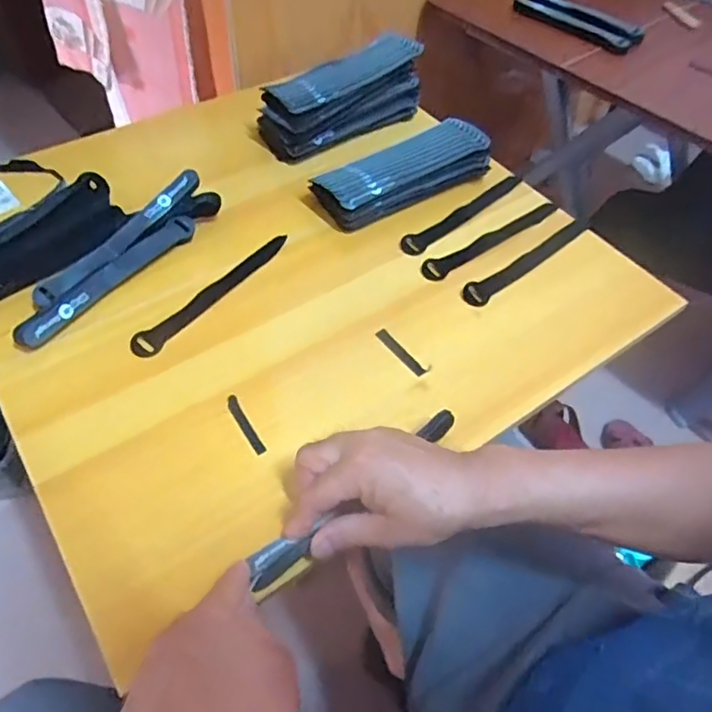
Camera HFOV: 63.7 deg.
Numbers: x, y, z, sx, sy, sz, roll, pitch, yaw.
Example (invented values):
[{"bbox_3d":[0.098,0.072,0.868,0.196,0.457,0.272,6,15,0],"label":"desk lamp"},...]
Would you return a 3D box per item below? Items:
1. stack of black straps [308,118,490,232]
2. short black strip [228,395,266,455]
[{"bbox_3d":[0.051,-0.208,0.644,0.204,0.044,0.075,-25,58,-20],"label":"stack of black straps"},{"bbox_3d":[-0.092,0.057,0.473,0.011,0.004,0.059,-25,63,-20],"label":"short black strip"}]

